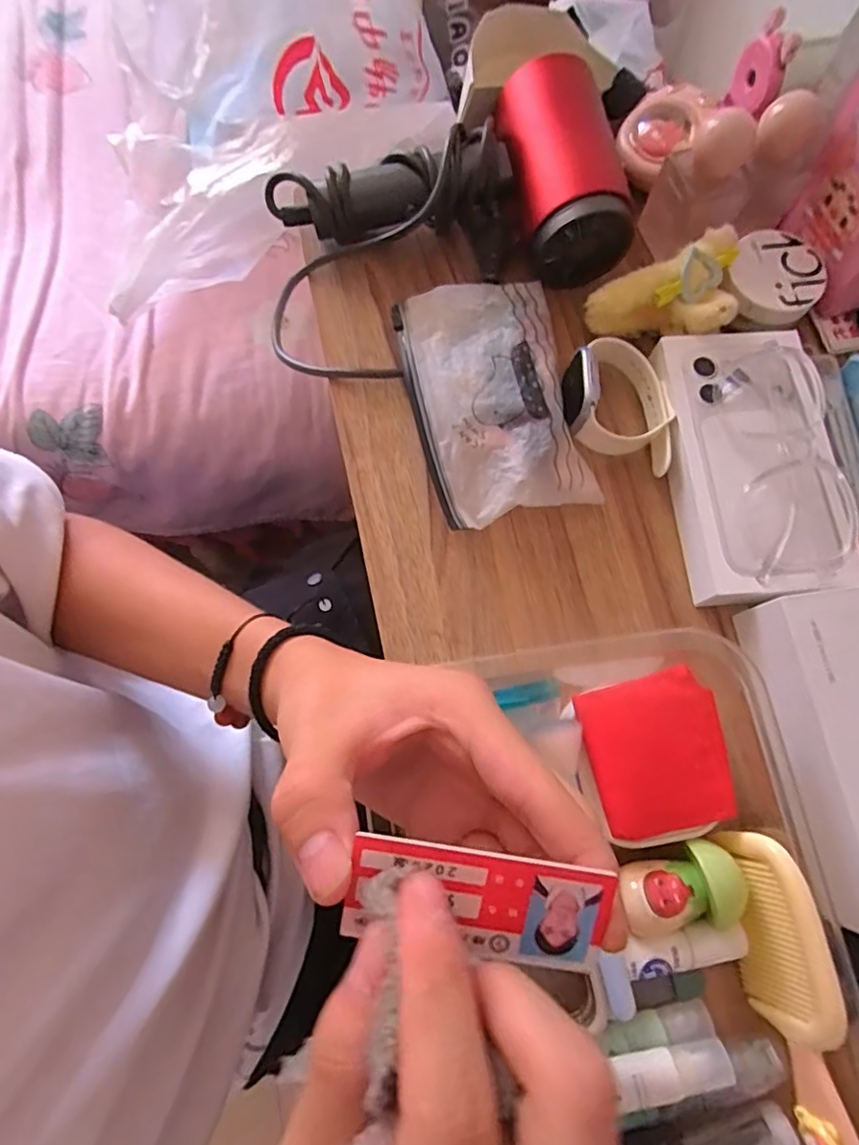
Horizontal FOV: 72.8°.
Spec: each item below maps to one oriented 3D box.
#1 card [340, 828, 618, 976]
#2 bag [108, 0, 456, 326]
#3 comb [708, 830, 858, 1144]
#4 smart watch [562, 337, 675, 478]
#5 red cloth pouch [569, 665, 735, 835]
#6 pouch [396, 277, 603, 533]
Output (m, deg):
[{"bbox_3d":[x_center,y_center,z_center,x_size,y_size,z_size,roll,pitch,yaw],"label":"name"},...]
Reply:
[{"bbox_3d":[0.013,0.089,0.154,0.068,0.004,0.029,10,99,-1],"label":"card"},{"bbox_3d":[-0.147,-0.453,0.529,0.316,0.156,0.361,-5,75,-3],"label":"bag"},{"bbox_3d":[0.166,0.191,0.266,0.015,0.042,0.133,8,66,-37],"label":"comb"},{"bbox_3d":[0.120,-0.108,0.362,0.075,0.037,0.072,0,74,-1],"label":"smart watch"},{"bbox_3d":[0.114,0.090,0.293,0.069,0.013,0.073,-12,75,-5],"label":"red cloth pouch"},{"bbox_3d":[0.039,-0.113,0.369,0.096,0.030,0.164,-12,75,-5],"label":"pouch"}]

